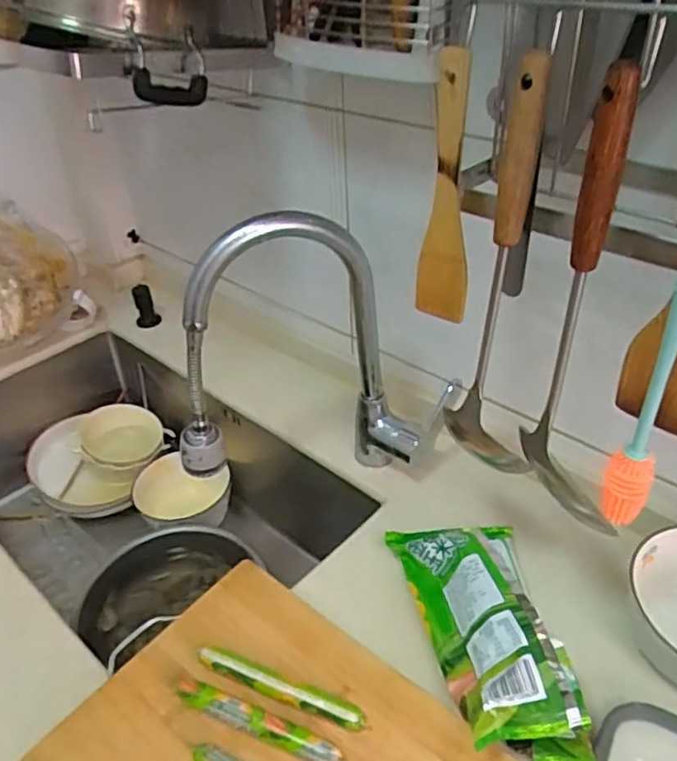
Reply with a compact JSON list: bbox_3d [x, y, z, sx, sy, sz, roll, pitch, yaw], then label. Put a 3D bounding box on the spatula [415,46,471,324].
[{"bbox_3d":[0.080,-0.140,0.491,0.042,0.203,0.015,19,39,31],"label":"spatula"}]

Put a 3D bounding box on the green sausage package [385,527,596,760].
[{"bbox_3d":[0.128,0.211,0.565,0.122,0.062,0.235,-7,37,-4],"label":"green sausage package"}]

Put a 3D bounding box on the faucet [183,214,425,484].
[{"bbox_3d":[-0.045,-0.016,0.681,0.268,0.327,0.065,-8,37,-5],"label":"faucet"}]

